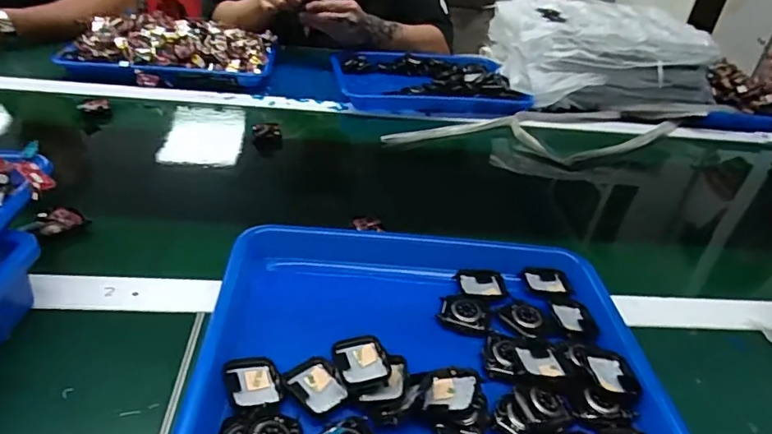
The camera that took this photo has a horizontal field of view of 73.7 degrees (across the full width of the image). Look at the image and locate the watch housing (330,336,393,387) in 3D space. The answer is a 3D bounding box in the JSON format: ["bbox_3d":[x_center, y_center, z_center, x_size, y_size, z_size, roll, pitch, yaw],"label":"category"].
[{"bbox_3d":[-0.018,0.106,0.374,0.036,0.012,0.041,-8,37,-21],"label":"watch housing"}]

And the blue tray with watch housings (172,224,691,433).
[{"bbox_3d":[0.031,0.092,0.401,0.322,0.034,0.254,4,34,-4],"label":"blue tray with watch housings"}]

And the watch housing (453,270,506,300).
[{"bbox_3d":[0.086,0.062,0.464,0.042,0.012,0.034,0,35,-10],"label":"watch housing"}]

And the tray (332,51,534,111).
[{"bbox_3d":[0.065,-0.236,0.883,0.302,0.038,0.236,0,35,-11],"label":"tray"}]

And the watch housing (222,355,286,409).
[{"bbox_3d":[-0.091,0.115,0.356,0.035,0.012,0.044,-11,38,-25],"label":"watch housing"}]

